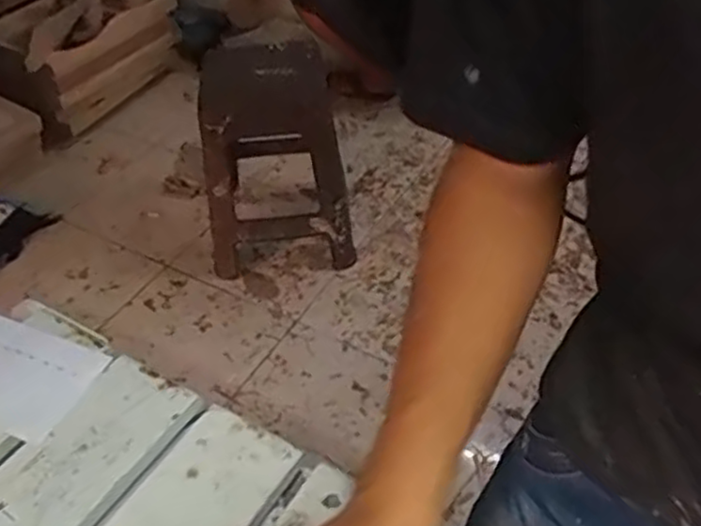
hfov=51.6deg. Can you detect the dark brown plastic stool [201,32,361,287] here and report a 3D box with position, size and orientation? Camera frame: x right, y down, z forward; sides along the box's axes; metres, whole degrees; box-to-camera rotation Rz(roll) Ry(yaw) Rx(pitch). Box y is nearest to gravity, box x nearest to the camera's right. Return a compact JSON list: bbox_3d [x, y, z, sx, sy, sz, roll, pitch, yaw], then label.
[{"bbox_3d":[-0.199,-0.274,1.782,0.353,0.503,0.391,-9,44,-5],"label":"dark brown plastic stool"}]

